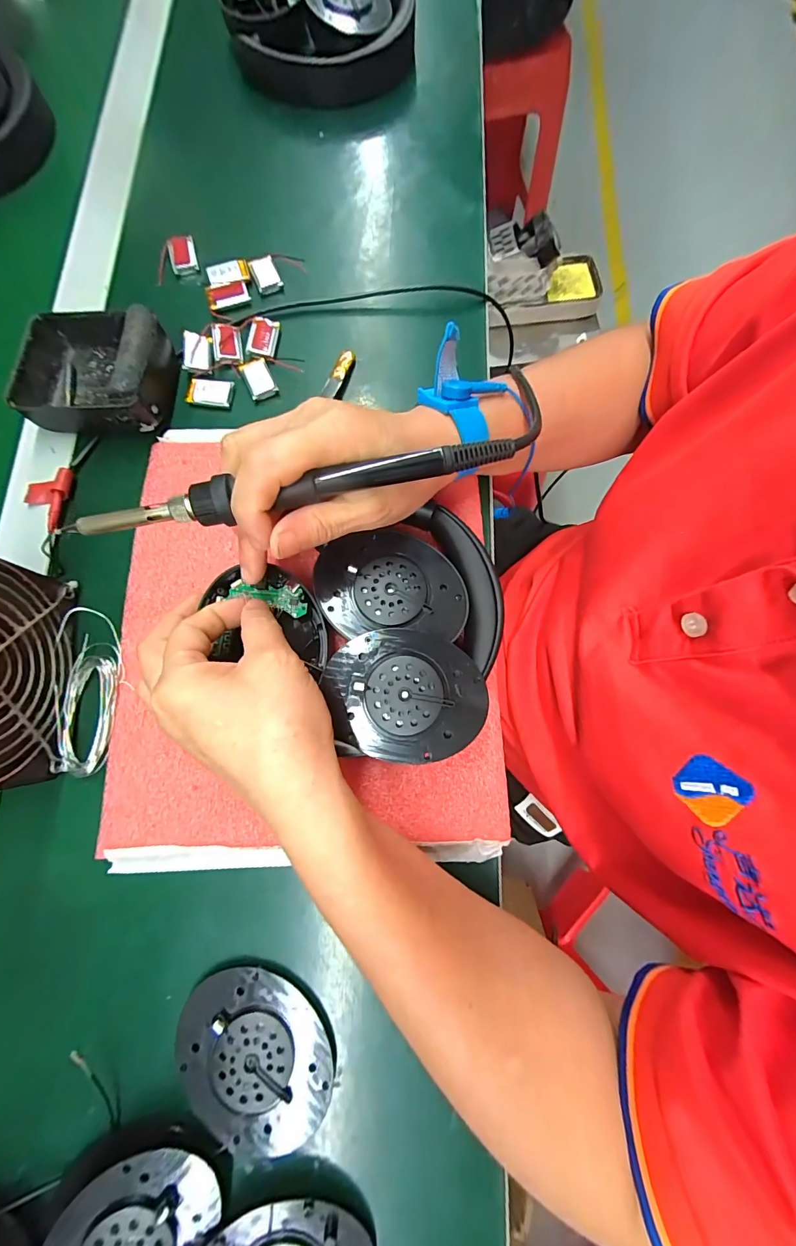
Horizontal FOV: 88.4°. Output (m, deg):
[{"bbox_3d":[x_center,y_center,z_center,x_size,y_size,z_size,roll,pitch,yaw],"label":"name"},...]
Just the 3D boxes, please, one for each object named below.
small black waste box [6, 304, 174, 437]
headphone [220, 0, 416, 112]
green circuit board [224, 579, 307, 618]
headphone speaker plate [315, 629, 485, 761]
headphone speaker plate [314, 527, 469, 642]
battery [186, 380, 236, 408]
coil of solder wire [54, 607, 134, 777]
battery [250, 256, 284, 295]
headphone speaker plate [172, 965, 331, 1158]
[{"bbox_3d":[-0.208,-0.174,0.280,0.101,0.037,0.086,2,77,-1],"label":"small black waste box"},{"bbox_3d":[-0.072,-0.561,0.380,0.164,0.033,0.162,-9,78,-1],"label":"headphone"},{"bbox_3d":[-0.077,-0.016,0.243,0.047,0.004,0.017,11,77,2],"label":"green circuit board"},{"bbox_3d":[0.004,0.038,0.219,0.083,0.006,0.067,7,77,0],"label":"headphone speaker plate"},{"bbox_3d":[-0.004,-0.023,0.236,0.083,0.009,0.068,-10,78,-3],"label":"headphone speaker plate"},{"bbox_3d":[-0.138,-0.168,0.298,0.033,0.006,0.020,3,77,-1],"label":"battery"},{"bbox_3d":[-0.186,0.040,0.245,0.037,0.009,0.097,-5,77,-2],"label":"coil of solder wire"},{"bbox_3d":[-0.104,-0.277,0.324,0.019,0.004,0.032,-18,78,-5],"label":"battery"},{"bbox_3d":[-0.074,0.224,0.210,0.079,0.008,0.074,0,77,-1],"label":"headphone speaker plate"}]

